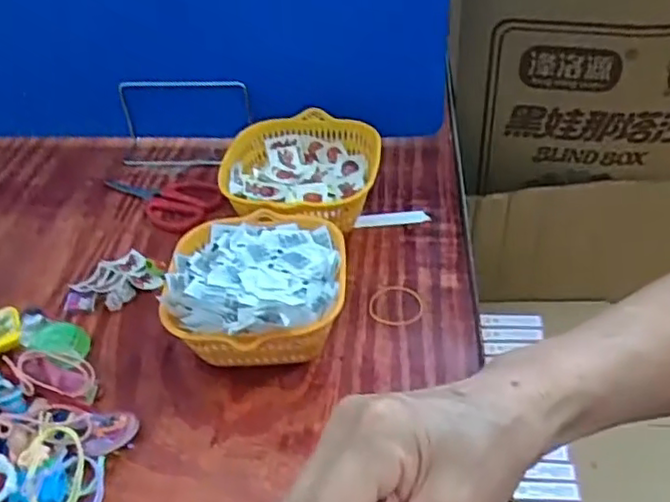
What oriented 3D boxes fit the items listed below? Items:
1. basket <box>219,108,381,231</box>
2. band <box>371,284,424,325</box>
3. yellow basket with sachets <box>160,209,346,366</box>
[{"bbox_3d":[-0.033,-0.064,0.635,0.142,0.066,0.155,1,41,8],"label":"basket"},{"bbox_3d":[0.051,0.045,0.553,0.045,0.004,0.046,-3,41,3],"label":"band"},{"bbox_3d":[-0.059,0.031,0.515,0.131,0.085,0.140,-4,41,2],"label":"yellow basket with sachets"}]

